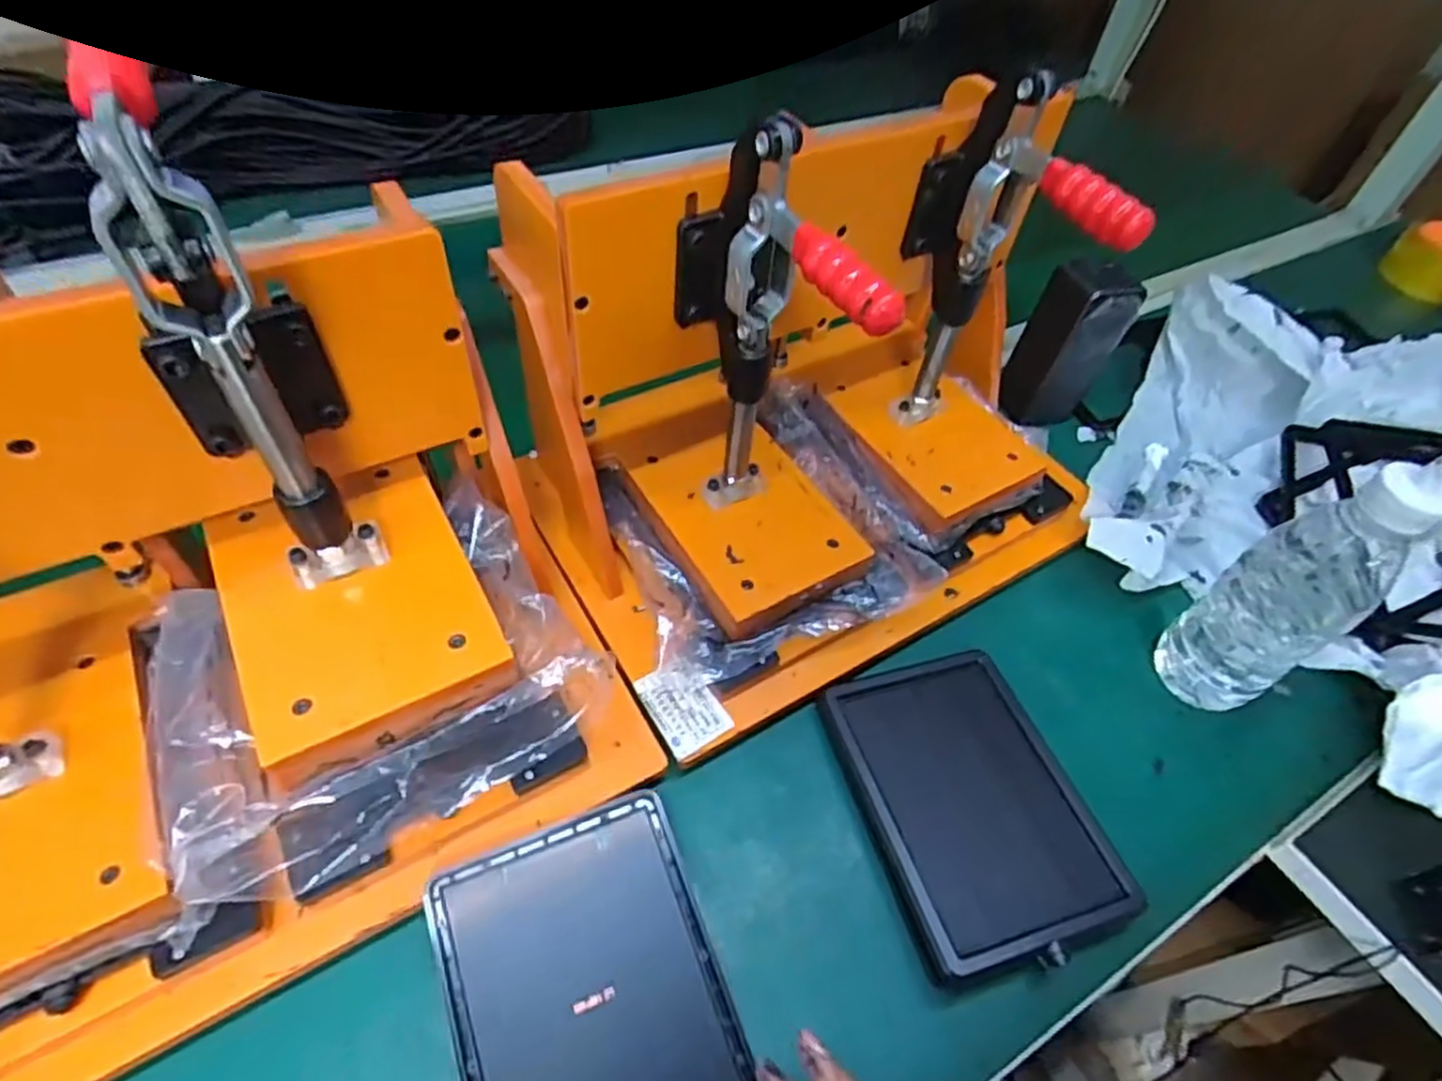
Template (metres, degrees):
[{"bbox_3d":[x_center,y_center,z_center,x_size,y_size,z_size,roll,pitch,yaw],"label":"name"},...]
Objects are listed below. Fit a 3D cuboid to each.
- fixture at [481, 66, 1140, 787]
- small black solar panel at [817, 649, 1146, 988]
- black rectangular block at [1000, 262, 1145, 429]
[{"bbox_3d":[0.081,-0.091,0.440,0.362,0.246,0.235,-24,57,-22],"label":"fixture"},{"bbox_3d":[0.138,0.143,0.413,0.120,0.022,0.163,-11,53,-14],"label":"small black solar panel"},{"bbox_3d":[0.278,-0.157,0.595,0.058,0.126,0.045,-8,53,-12],"label":"black rectangular block"}]

